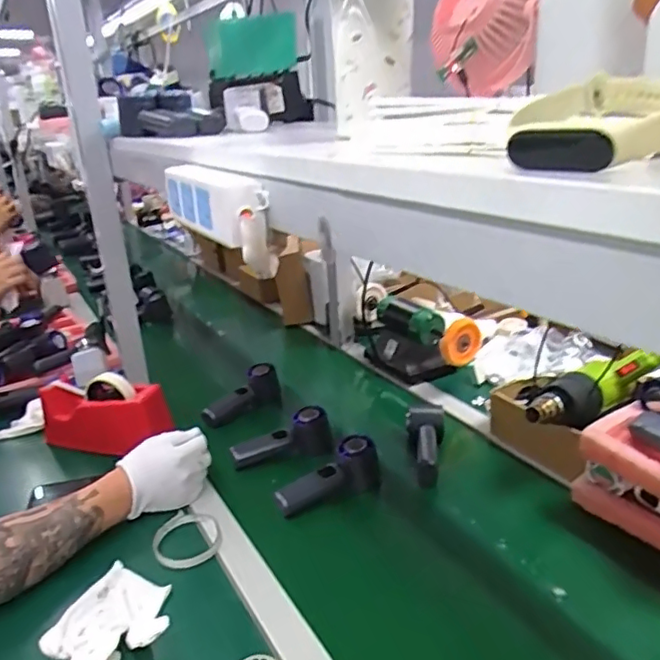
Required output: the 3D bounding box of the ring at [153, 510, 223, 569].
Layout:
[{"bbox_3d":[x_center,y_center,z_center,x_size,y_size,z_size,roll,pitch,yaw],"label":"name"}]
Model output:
[{"bbox_3d":[-0.173,0.256,0.716,0.079,0.018,0.089,-5,18,0],"label":"ring"}]

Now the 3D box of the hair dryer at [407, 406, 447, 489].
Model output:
[{"bbox_3d":[0.139,0.167,0.851,0.058,0.056,0.140,-1,18,11],"label":"hair dryer"}]

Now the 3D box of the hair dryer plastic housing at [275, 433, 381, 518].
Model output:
[{"bbox_3d":[0.000,0.205,0.789,0.146,0.063,0.046,-25,24,-15],"label":"hair dryer plastic housing"}]

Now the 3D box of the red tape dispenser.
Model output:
[{"bbox_3d":[-0.356,0.132,0.911,0.211,0.103,0.058,0,19,14],"label":"red tape dispenser"}]

